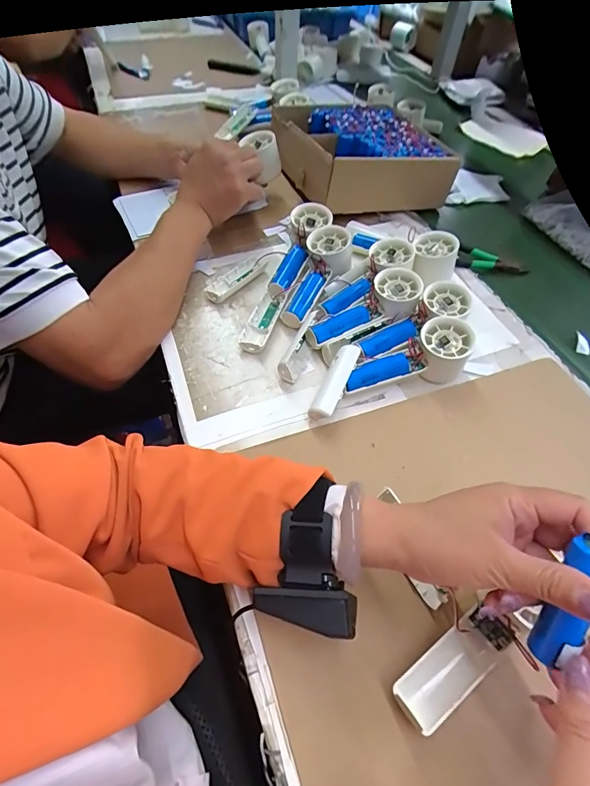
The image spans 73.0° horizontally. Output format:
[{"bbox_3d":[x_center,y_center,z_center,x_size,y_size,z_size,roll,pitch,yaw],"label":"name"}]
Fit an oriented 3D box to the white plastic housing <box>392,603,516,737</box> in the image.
[{"bbox_3d":[0.113,0.193,0.282,0.091,0.011,0.033,-31,59,-18],"label":"white plastic housing"}]

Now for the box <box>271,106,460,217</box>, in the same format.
[{"bbox_3d":[0.102,-0.405,0.677,0.263,0.083,0.261,-13,57,-13],"label":"box"}]

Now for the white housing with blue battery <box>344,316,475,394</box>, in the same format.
[{"bbox_3d":[0.124,-0.031,0.442,0.145,0.048,0.049,-21,56,-3],"label":"white housing with blue battery"}]

